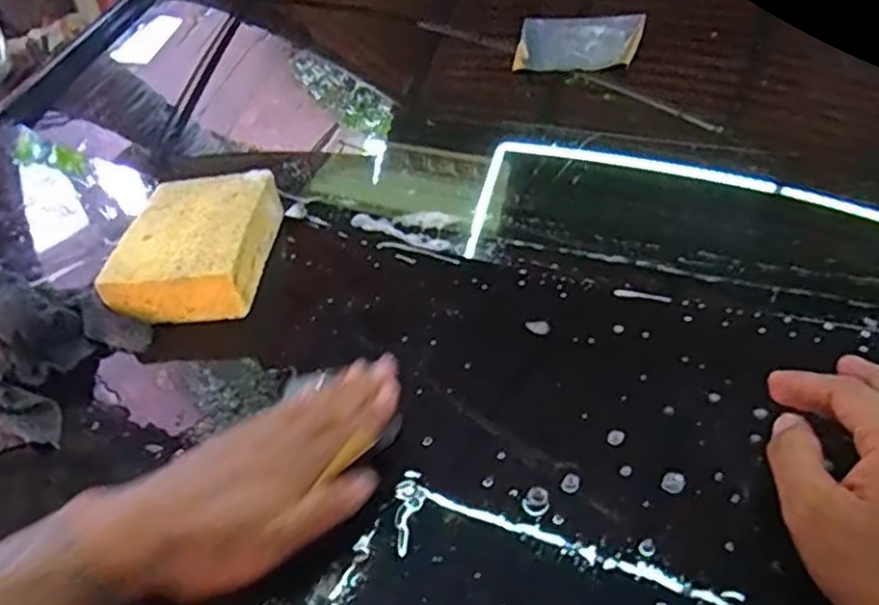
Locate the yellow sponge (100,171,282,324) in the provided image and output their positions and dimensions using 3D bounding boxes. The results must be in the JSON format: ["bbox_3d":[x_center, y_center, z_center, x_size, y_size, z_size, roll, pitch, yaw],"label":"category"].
[{"bbox_3d":[-0.196,-0.049,0.578,0.104,0.049,0.147,-3,36,5],"label":"yellow sponge"}]

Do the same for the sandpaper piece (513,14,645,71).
[{"bbox_3d":[0.136,-0.260,0.685,0.114,0.027,0.078,9,66,10],"label":"sandpaper piece"}]

